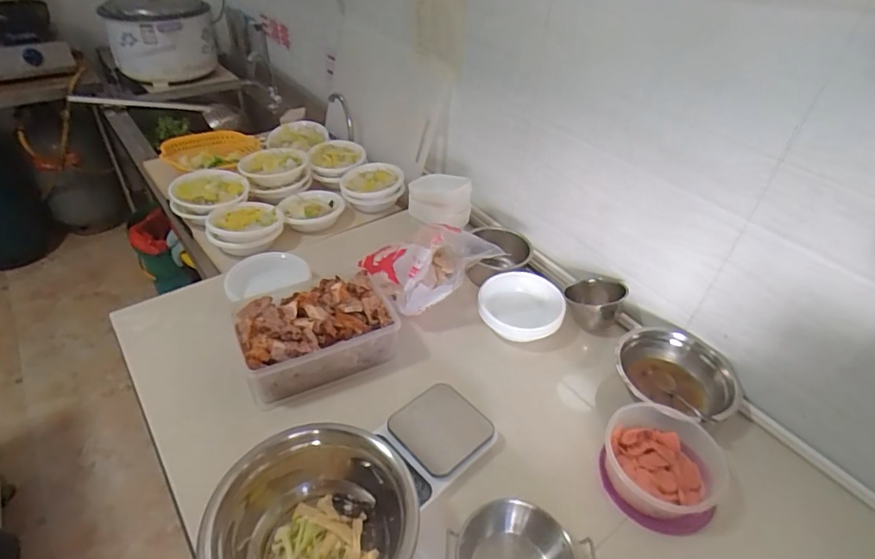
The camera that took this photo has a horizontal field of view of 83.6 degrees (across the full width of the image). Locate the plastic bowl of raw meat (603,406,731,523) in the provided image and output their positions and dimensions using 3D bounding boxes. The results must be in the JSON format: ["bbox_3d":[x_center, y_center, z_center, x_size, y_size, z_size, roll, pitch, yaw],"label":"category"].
[{"bbox_3d":[0.317,0.261,0.692,0.153,0.061,0.157,2,40,-2],"label":"plastic bowl of raw meat"}]

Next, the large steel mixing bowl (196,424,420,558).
[{"bbox_3d":[-0.136,0.302,0.579,0.202,0.105,0.221,2,40,-2],"label":"large steel mixing bowl"}]

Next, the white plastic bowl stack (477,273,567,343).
[{"bbox_3d":[0.155,0.057,0.930,0.157,0.063,0.146,6,40,3],"label":"white plastic bowl stack"}]

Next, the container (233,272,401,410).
[{"bbox_3d":[-0.205,0.088,0.834,0.244,0.090,0.174,-16,44,-22],"label":"container"}]

